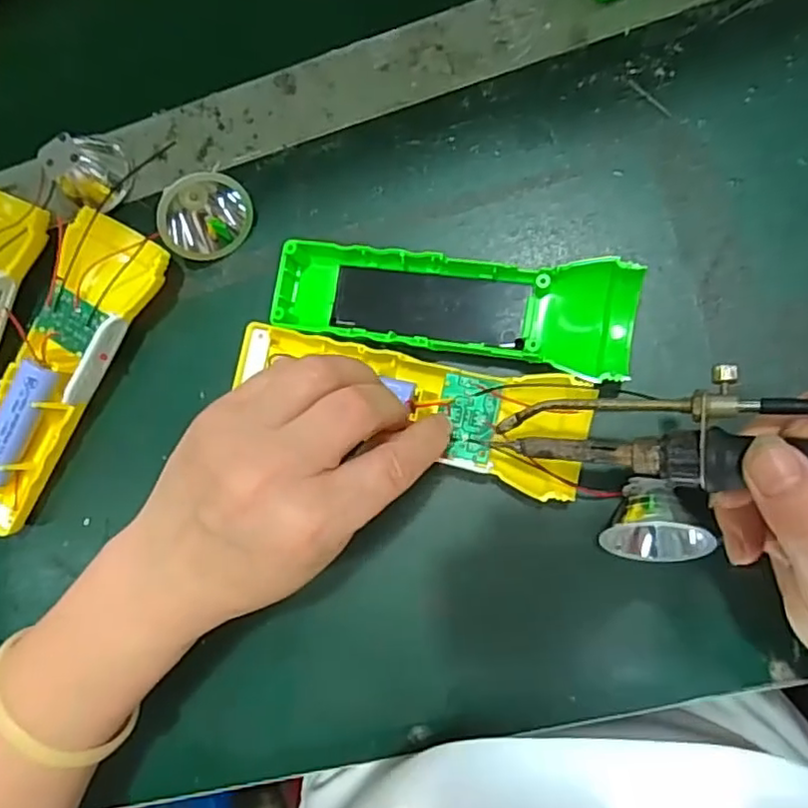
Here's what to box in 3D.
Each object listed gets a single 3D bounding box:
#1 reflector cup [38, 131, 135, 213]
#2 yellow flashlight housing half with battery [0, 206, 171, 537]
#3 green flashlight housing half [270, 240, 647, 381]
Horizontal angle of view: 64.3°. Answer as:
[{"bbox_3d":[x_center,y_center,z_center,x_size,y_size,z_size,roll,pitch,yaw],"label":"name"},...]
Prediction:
[{"bbox_3d":[-0.161,-0.119,0.327,0.030,0.027,0.035,31,94,9],"label":"reflector cup"},{"bbox_3d":[-0.174,-0.013,0.320,0.046,0.036,0.161,30,93,9],"label":"yellow flashlight housing half with battery"},{"bbox_3d":[0.021,-0.046,0.295,0.164,0.026,0.045,9,90,9],"label":"green flashlight housing half"}]

